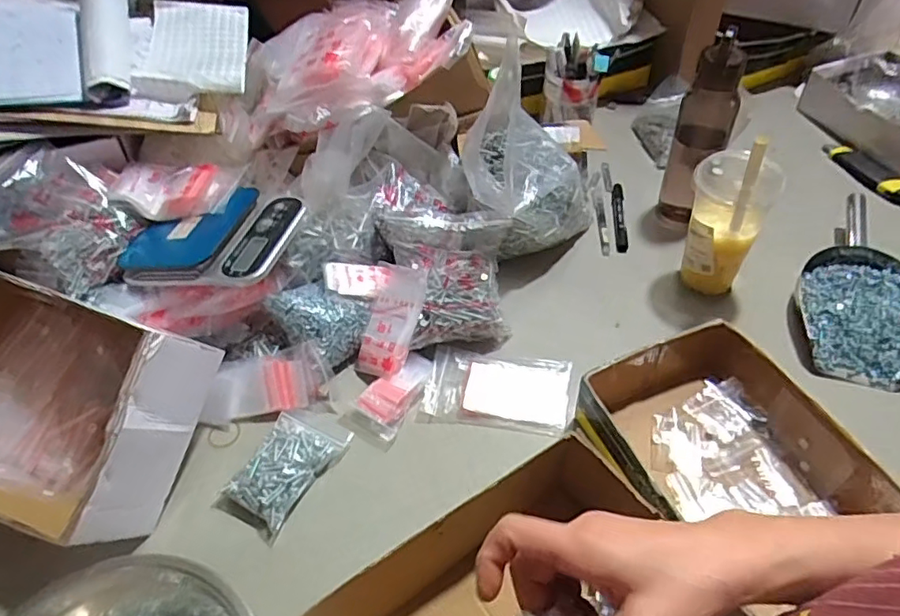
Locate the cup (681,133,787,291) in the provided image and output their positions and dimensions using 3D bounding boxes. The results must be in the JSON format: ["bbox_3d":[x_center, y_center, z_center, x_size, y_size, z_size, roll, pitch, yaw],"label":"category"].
[{"bbox_3d":[0.317,-0.110,0.675,0.080,0.214,0.081,-3,48,3],"label":"cup"}]

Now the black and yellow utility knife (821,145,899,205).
[{"bbox_3d":[0.610,-0.198,0.858,0.054,0.023,0.150,-19,49,-12],"label":"black and yellow utility knife"}]

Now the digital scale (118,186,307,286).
[{"bbox_3d":[-0.278,-0.087,0.689,0.201,0.039,0.157,7,49,12],"label":"digital scale"}]

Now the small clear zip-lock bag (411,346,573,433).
[{"bbox_3d":[0.053,0.089,0.648,0.153,0.020,0.087,5,49,9],"label":"small clear zip-lock bag"}]

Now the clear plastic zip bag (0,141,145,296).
[{"bbox_3d":[-0.457,-0.106,0.680,0.159,0.108,0.137,3,49,8],"label":"clear plastic zip bag"}]

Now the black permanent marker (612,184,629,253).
[{"bbox_3d":[0.240,-0.133,0.831,0.017,0.012,0.149,4,49,8],"label":"black permanent marker"}]

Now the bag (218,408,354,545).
[{"bbox_3d":[-0.166,0.154,0.602,0.078,0.030,0.128,24,54,24],"label":"bag"}]

